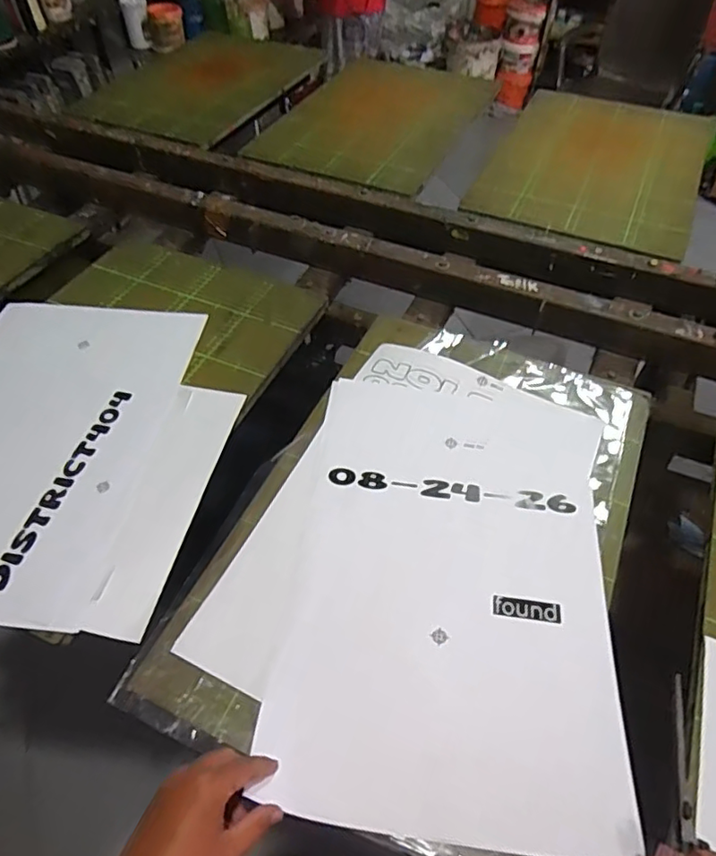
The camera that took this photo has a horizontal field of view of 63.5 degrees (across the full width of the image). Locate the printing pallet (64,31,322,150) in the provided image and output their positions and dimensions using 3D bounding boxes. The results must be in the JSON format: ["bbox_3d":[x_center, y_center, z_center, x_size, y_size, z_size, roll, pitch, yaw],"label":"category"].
[{"bbox_3d":[-0.383,-0.876,1.420,0.413,0.038,0.587,15,53,12],"label":"printing pallet"}]

